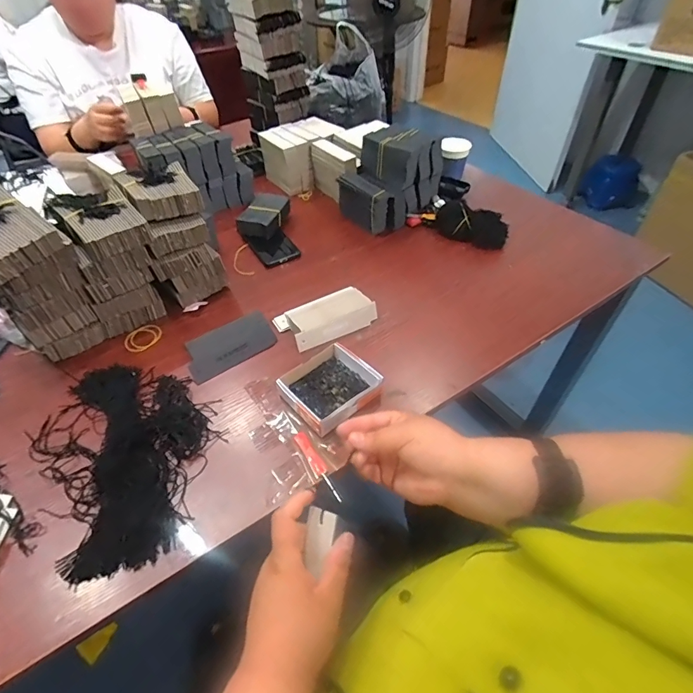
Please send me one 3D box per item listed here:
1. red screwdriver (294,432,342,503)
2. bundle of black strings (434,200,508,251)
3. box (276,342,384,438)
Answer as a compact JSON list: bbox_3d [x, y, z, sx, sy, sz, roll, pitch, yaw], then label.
[{"bbox_3d":[-0.036,0.147,0.507,0.016,0.014,0.104,-24,56,-21],"label":"red screwdriver"},{"bbox_3d":[0.251,-0.249,0.824,0.145,0.053,0.059,25,52,24],"label":"bundle of black strings"},{"bbox_3d":[-0.026,0.053,0.572,0.113,0.032,0.114,-32,59,-25],"label":"box"}]

